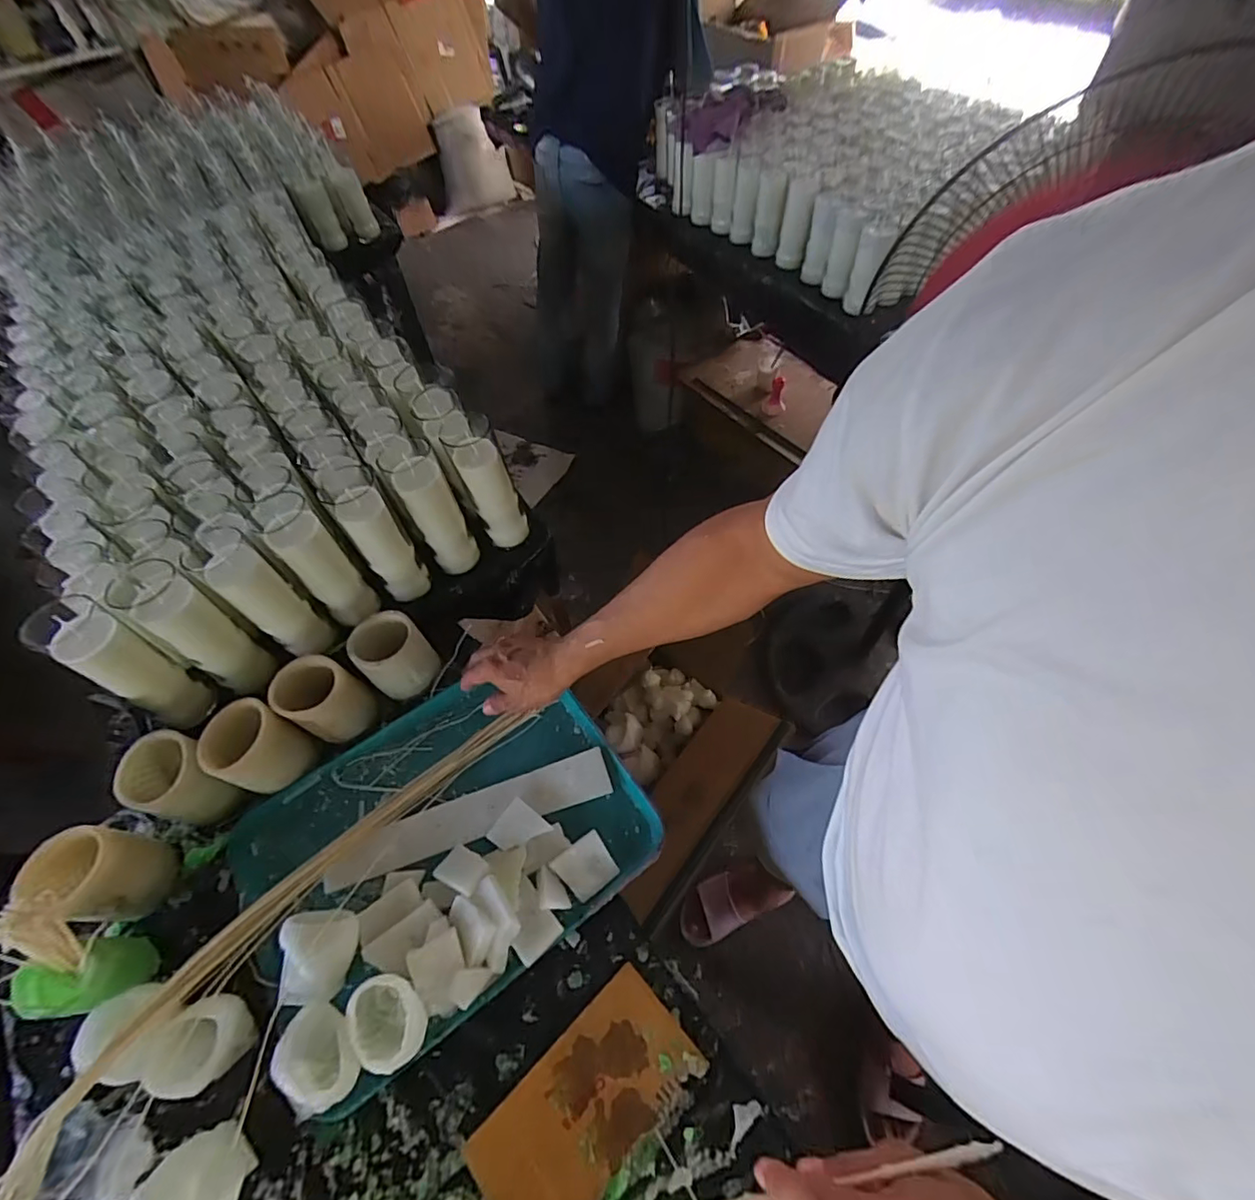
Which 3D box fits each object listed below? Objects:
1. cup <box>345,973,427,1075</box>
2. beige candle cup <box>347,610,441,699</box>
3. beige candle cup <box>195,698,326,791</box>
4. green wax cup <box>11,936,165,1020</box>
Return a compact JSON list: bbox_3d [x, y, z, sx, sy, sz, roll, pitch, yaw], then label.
[{"bbox_3d":[-0.234,0.418,0.548,0.081,0.053,0.066,39,67,24],"label":"cup"},{"bbox_3d":[-0.312,0.075,0.741,0.078,0.096,0.085,-1,57,2],"label":"beige candle cup"},{"bbox_3d":[-0.456,0.185,0.682,0.088,0.099,0.087,-1,57,2],"label":"beige candle cup"},{"bbox_3d":[-0.550,0.388,0.562,0.067,0.091,0.060,-24,59,-12],"label":"green wax cup"}]

